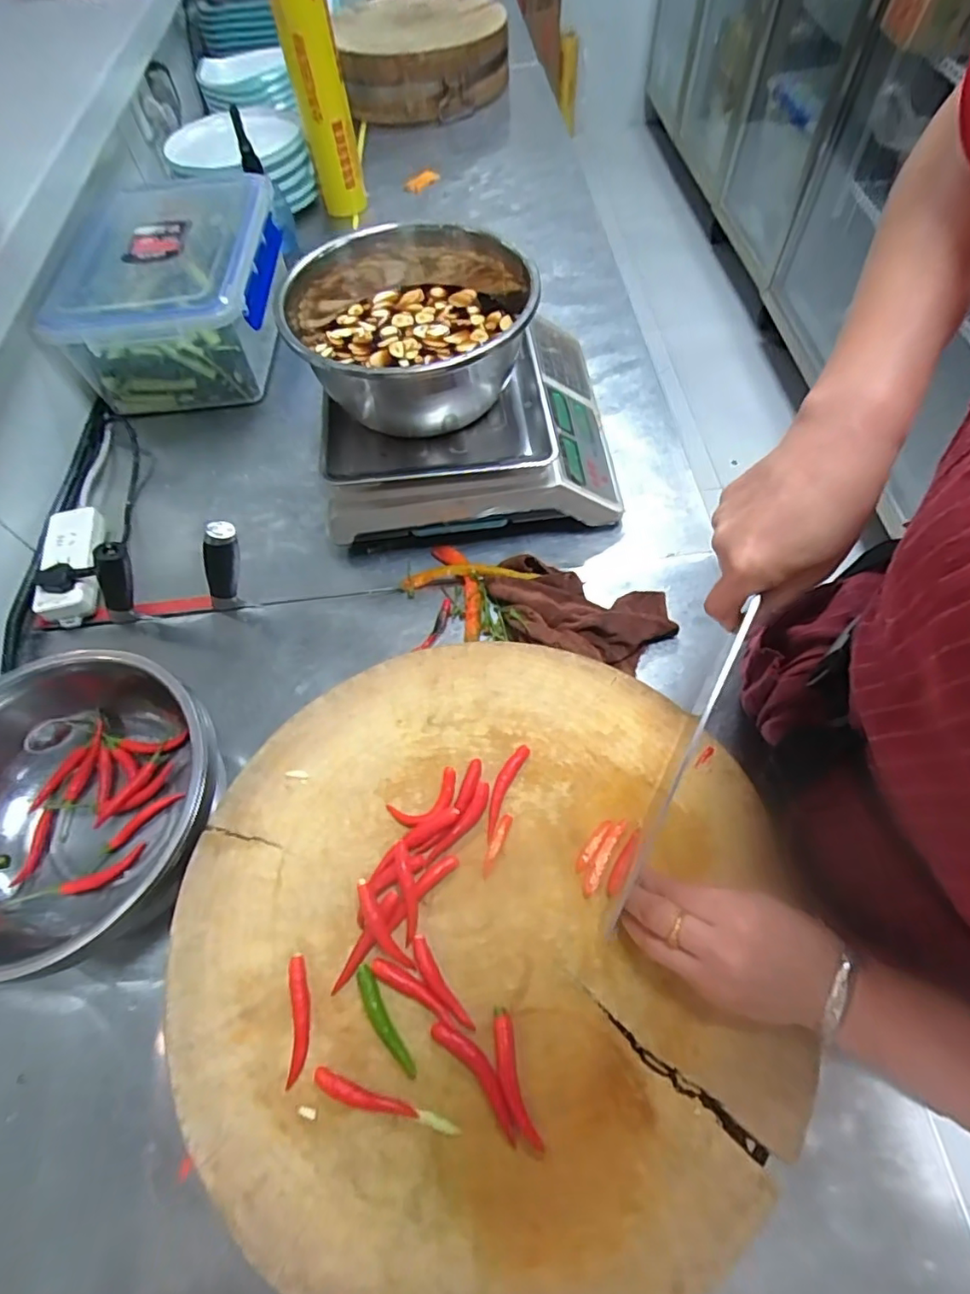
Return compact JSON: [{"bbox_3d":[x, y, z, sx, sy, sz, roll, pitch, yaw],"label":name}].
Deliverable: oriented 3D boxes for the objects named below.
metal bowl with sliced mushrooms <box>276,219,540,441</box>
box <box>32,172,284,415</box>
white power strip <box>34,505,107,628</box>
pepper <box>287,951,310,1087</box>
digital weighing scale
[{"bbox_3d":[-0.077,-0.342,0.598,0.243,0.102,0.297,-10,62,-1],"label":"metal bowl with sliced mushrooms"},{"bbox_3d":[-0.434,-0.519,0.836,0.264,0.142,0.362,-8,62,0],"label":"box"},{"bbox_3d":[-0.481,-0.097,0.666,0.068,0.035,0.151,-19,63,-7],"label":"white power strip"},{"bbox_3d":[-0.115,0.228,0.353,0.012,0.007,0.067,-9,62,-1],"label":"pepper"},{"bbox_3d":[-0.017,-0.283,0.683,0.323,0.122,0.316,-6,62,0],"label":"digital weighing scale"}]

